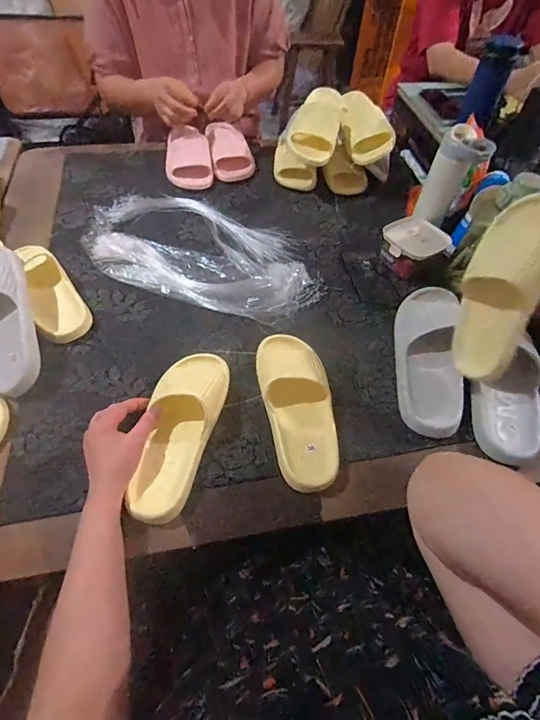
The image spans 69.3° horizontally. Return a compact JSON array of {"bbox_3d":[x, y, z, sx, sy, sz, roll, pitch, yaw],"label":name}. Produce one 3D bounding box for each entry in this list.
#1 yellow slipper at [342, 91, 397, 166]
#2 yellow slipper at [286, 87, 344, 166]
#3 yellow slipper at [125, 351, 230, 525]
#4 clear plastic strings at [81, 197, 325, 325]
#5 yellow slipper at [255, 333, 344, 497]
[{"bbox_3d":[0.210,-0.549,0.911,0.108,0.058,0.223,-24,65,3],"label":"yellow slipper"},{"bbox_3d":[0.104,-0.533,0.882,0.111,0.077,0.223,10,55,4],"label":"yellow slipper"},{"bbox_3d":[-0.123,0.087,0.533,0.090,0.065,0.248,11,59,4],"label":"yellow slipper"},{"bbox_3d":[-0.137,-0.216,0.775,0.485,0.028,0.254,21,57,11],"label":"clear plastic strings"},{"bbox_3d":[0.043,0.060,0.574,0.098,0.064,0.250,-10,56,-10],"label":"yellow slipper"}]

